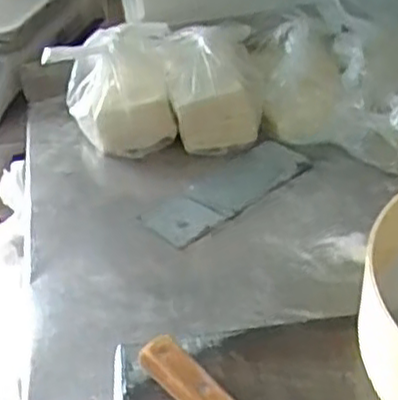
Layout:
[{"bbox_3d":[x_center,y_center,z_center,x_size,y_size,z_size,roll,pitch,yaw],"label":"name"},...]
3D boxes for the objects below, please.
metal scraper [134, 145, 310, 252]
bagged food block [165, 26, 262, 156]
[{"bbox_3d":[0.028,-0.012,0.790,0.192,0.005,0.079,-33,45,-30],"label":"metal scraper"},{"bbox_3d":[0.016,-0.138,0.871,0.104,0.094,0.139,-7,38,-1],"label":"bagged food block"}]

